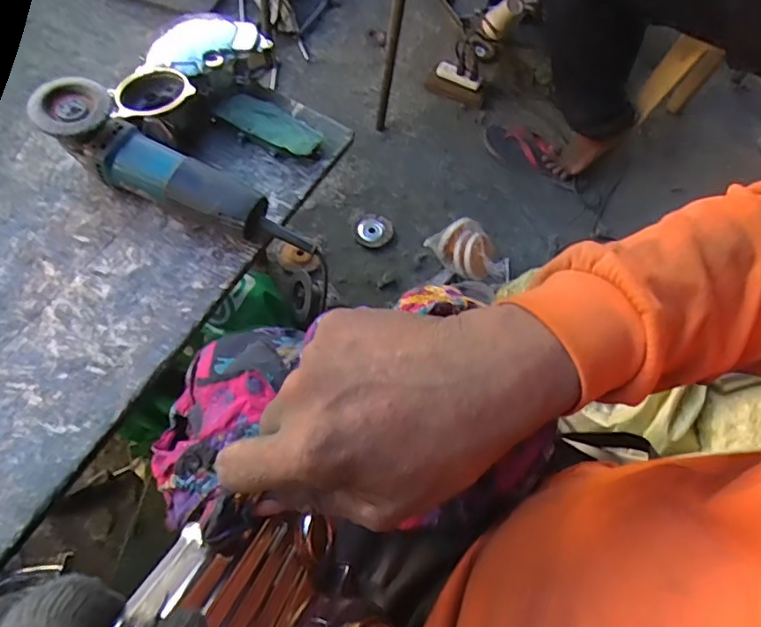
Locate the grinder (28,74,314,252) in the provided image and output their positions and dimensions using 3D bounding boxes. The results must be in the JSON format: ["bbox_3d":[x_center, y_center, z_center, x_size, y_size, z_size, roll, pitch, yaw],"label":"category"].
[{"bbox_3d":[-0.230,-0.153,0.628,0.341,0.091,0.076,27,62,5],"label":"grinder"}]

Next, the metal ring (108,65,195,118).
[{"bbox_3d":[-0.280,-0.271,0.674,0.099,0.016,0.088,-20,58,-9],"label":"metal ring"}]

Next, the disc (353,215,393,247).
[{"bbox_3d":[-0.013,-0.175,1.145,0.078,0.008,0.085,18,61,1],"label":"disc"}]

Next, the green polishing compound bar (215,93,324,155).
[{"bbox_3d":[-0.142,-0.251,0.725,0.132,0.020,0.059,28,63,11],"label":"green polishing compound bar"}]

